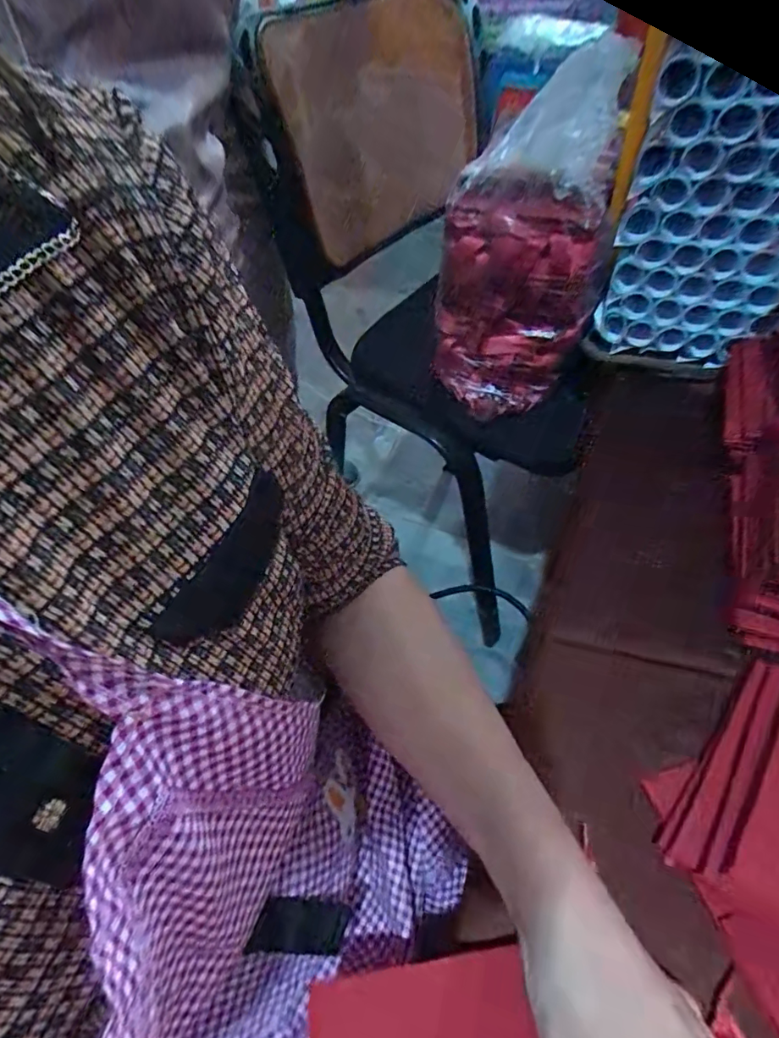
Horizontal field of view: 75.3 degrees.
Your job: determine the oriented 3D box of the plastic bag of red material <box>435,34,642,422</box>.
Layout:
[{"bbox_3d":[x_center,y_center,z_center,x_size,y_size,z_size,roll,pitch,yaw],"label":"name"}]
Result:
[{"bbox_3d":[0.143,-0.298,0.592,0.170,0.260,0.211,1,53,6],"label":"plastic bag of red material"}]

